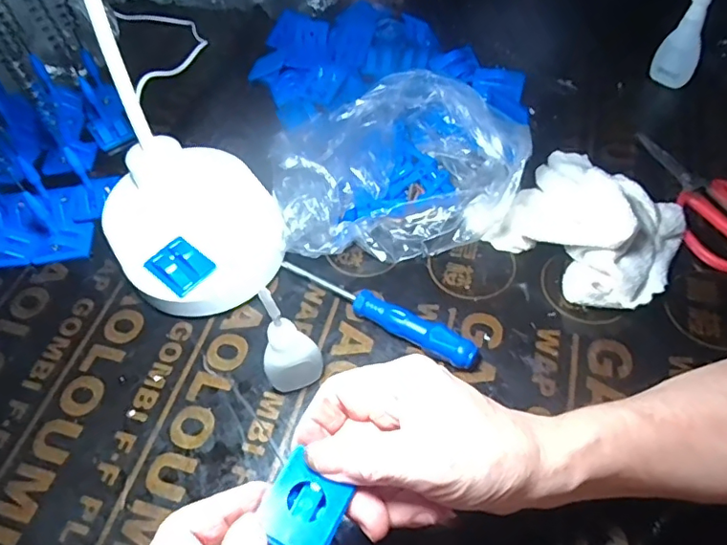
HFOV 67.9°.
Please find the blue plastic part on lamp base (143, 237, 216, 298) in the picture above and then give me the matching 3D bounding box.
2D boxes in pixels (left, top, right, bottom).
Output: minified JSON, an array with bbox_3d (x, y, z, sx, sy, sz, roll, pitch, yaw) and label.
[{"bbox_3d":[-0.129,-0.005,0.379,0.040,0.011,0.033,40,61,9],"label":"blue plastic part on lamp base"}]

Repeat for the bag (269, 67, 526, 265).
[{"bbox_3d":[0.027,-0.088,0.427,0.195,0.055,0.154,-8,56,0],"label":"bag"}]

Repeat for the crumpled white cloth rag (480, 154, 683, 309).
[{"bbox_3d":[0.163,-0.041,0.383,0.105,0.059,0.126,-34,60,-18],"label":"crumpled white cloth rag"}]

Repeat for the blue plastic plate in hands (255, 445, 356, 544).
[{"bbox_3d":[-0.027,0.107,0.244,0.035,0.005,0.039,31,45,4],"label":"blue plastic plate in hands"}]

